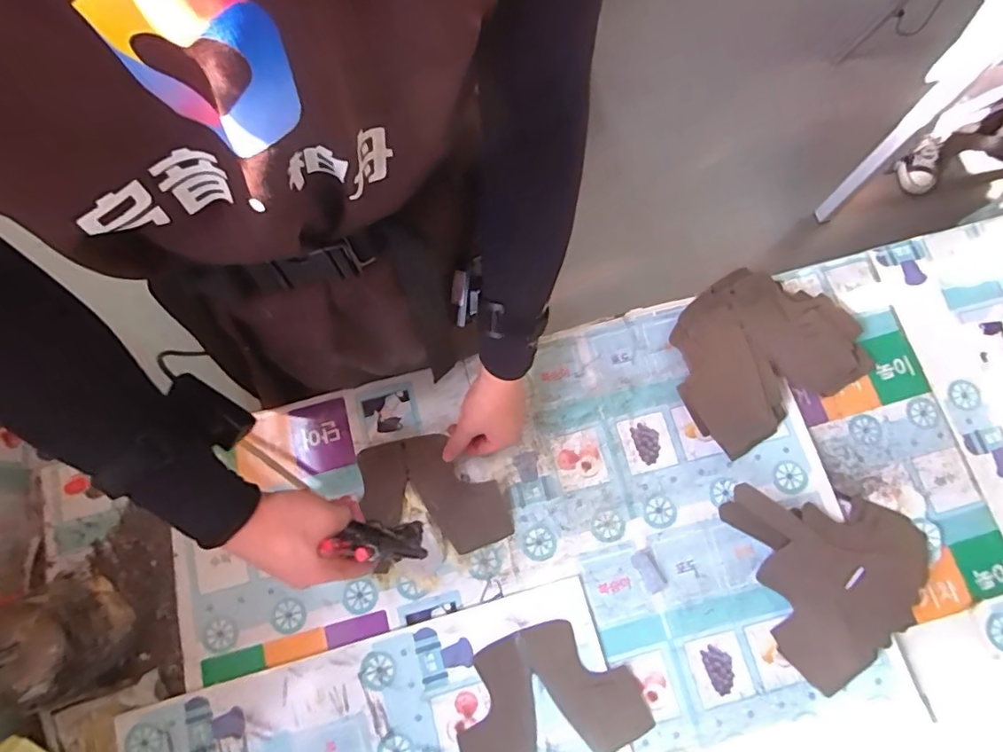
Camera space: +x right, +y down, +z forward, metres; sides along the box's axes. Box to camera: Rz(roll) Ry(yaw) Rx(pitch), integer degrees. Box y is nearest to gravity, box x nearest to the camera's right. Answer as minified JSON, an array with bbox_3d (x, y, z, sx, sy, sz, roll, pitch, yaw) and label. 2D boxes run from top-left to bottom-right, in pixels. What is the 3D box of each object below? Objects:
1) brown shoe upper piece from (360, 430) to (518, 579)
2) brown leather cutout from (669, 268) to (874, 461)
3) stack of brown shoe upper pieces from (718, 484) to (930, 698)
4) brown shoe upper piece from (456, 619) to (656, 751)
[{"bbox_3d":[-0.080,0.142,0.641,0.161,0.025,0.138,-8,73,-4],"label":"brown shoe upper piece"},{"bbox_3d":[0.311,-0.033,0.665,0.227,0.033,0.181,-31,77,-7],"label":"brown leather cutout"},{"bbox_3d":[0.349,0.192,0.597,0.211,0.049,0.209,-44,79,-9],"label":"stack of brown shoe upper pieces"},{"bbox_3d":[0.045,0.346,0.581,0.196,0.008,0.139,-20,76,-4],"label":"brown shoe upper piece"}]

